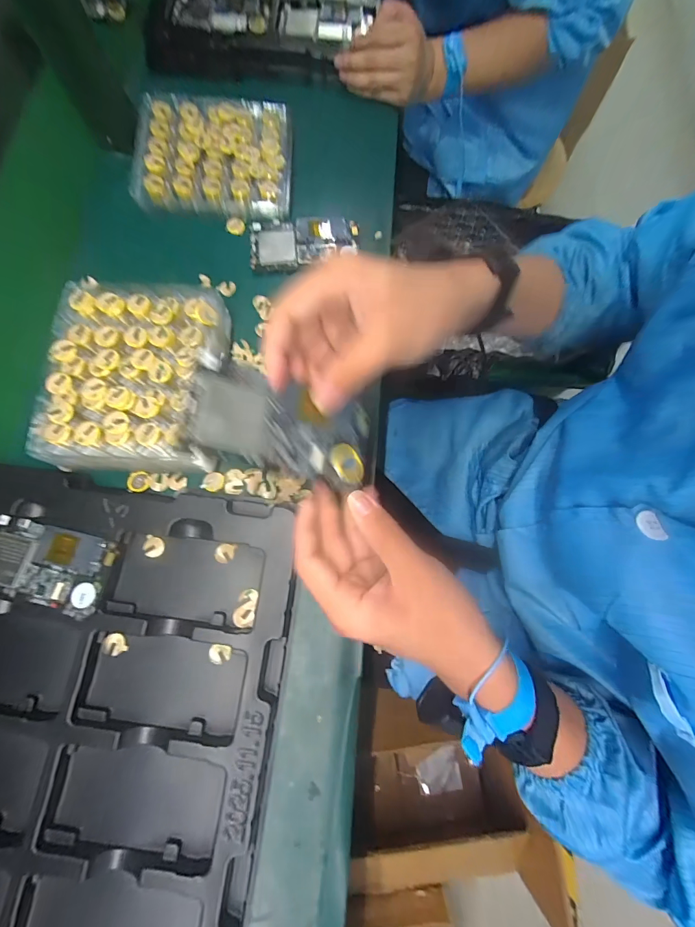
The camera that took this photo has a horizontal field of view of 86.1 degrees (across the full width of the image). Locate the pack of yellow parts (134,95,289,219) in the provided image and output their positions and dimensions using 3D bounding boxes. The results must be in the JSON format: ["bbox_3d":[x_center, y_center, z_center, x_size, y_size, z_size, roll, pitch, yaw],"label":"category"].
[{"bbox_3d":[-0.156,-0.364,0.439,0.174,0.023,0.143,2,80,-5],"label":"pack of yellow parts"}]

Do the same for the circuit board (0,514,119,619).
[{"bbox_3d":[-0.268,0.086,0.323,0.123,0.008,0.063,13,77,4],"label":"circuit board"}]

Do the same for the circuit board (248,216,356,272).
[{"bbox_3d":[-0.050,-0.256,0.431,0.120,0.012,0.063,-4,76,0],"label":"circuit board"}]

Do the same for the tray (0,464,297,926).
[{"bbox_3d":[-0.239,0.291,0.285,0.323,0.039,0.553,8,76,3],"label":"tray"}]

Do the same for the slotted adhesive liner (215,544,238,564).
[{"bbox_3d":[-0.112,0.082,0.340,0.017,0.004,0.017,11,76,4],"label":"slotted adhesive liner"}]

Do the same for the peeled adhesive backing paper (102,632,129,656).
[{"bbox_3d":[-0.202,0.157,0.322,0.017,0.005,0.019,-31,77,-7],"label":"peeled adhesive backing paper"}]

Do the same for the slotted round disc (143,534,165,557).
[{"bbox_3d":[-0.178,0.076,0.341,0.019,0.004,0.018,0,76,1],"label":"slotted round disc"}]

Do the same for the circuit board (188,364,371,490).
[{"bbox_3d":[-0.039,-0.025,0.251,0.123,0.007,0.060,17,75,-26],"label":"circuit board"}]

